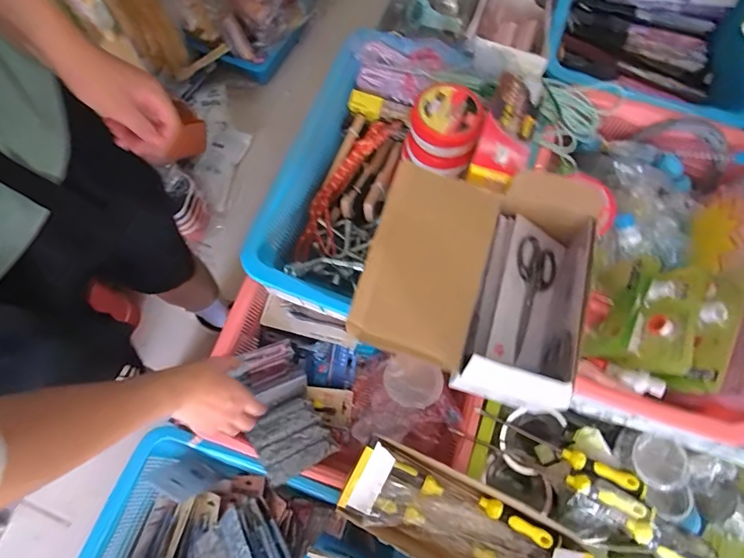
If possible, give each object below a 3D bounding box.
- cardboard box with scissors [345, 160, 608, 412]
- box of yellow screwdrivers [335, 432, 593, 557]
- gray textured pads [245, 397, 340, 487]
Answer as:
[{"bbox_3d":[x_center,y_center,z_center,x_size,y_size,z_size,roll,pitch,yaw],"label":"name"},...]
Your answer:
[{"bbox_3d":[0.113,-0.004,0.458,0.223,0.125,0.215,19,72,6],"label":"cardboard box with scissors"},{"bbox_3d":[0.118,0.338,0.590,0.315,0.066,0.124,24,72,8],"label":"box of yellow screwdrivers"},{"bbox_3d":[-0.129,0.247,0.682,0.111,0.009,0.113,-21,52,-33],"label":"gray textured pads"}]

